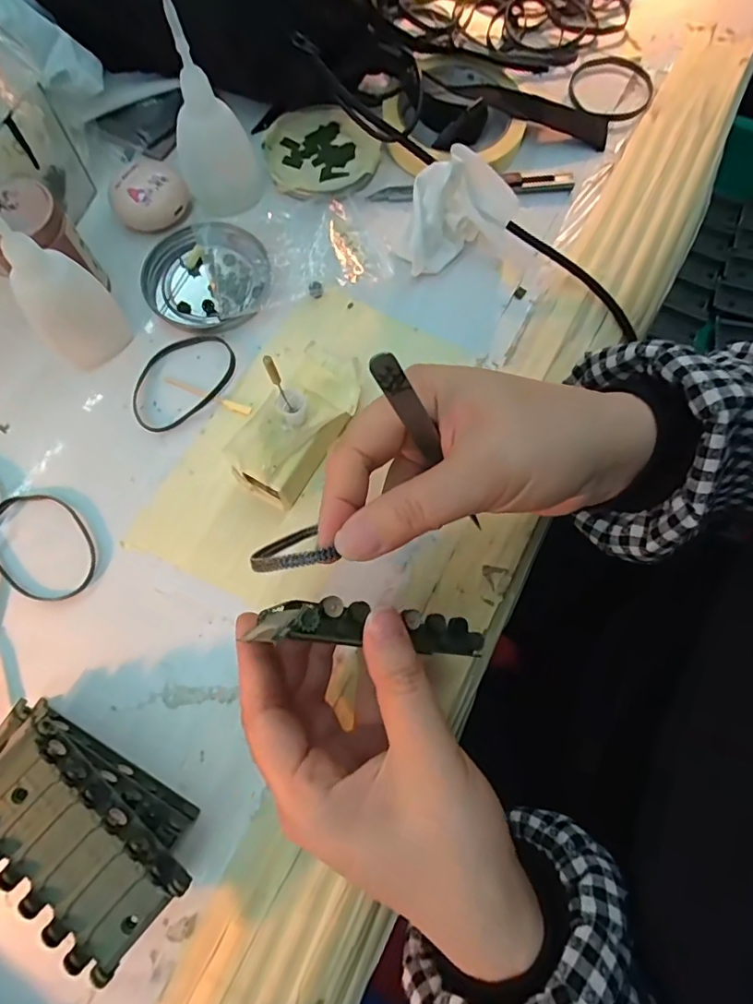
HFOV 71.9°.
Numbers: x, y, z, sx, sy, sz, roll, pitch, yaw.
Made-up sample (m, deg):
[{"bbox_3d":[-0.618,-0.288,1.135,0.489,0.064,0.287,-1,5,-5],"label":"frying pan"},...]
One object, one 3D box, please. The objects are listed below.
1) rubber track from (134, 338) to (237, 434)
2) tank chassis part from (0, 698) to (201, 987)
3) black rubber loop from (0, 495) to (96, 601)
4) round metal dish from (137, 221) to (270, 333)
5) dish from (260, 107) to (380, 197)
[{"bbox_3d":[-0.118,-0.075,0.311,0.070,0.005,0.050,-38,77,-12],"label":"rubber track"},{"bbox_3d":[-0.128,0.134,0.224,0.105,0.047,0.047,37,76,10],"label":"tank chassis part"},{"bbox_3d":[-0.181,0.024,0.280,0.069,0.004,0.047,39,76,11],"label":"black rubber loop"},{"bbox_3d":[-0.108,-0.143,0.331,0.078,0.010,0.077,0,73,-1],"label":"round metal dish"},{"bbox_3d":[-0.038,-0.243,0.362,0.078,0.014,0.072,0,73,-1],"label":"dish"}]

